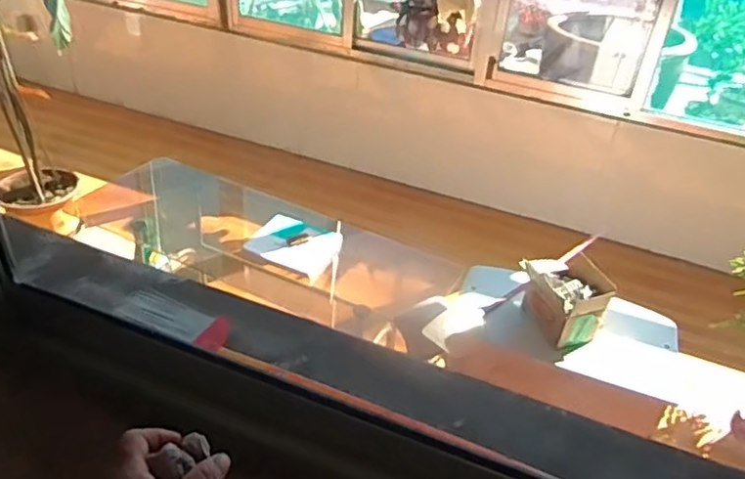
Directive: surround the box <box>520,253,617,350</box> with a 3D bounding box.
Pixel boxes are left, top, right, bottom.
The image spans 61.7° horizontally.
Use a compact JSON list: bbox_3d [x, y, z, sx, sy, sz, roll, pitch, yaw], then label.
[{"bbox_3d":[0.423,0.136,1.349,0.157,0.125,0.156,-10,38,-20],"label":"box"}]

